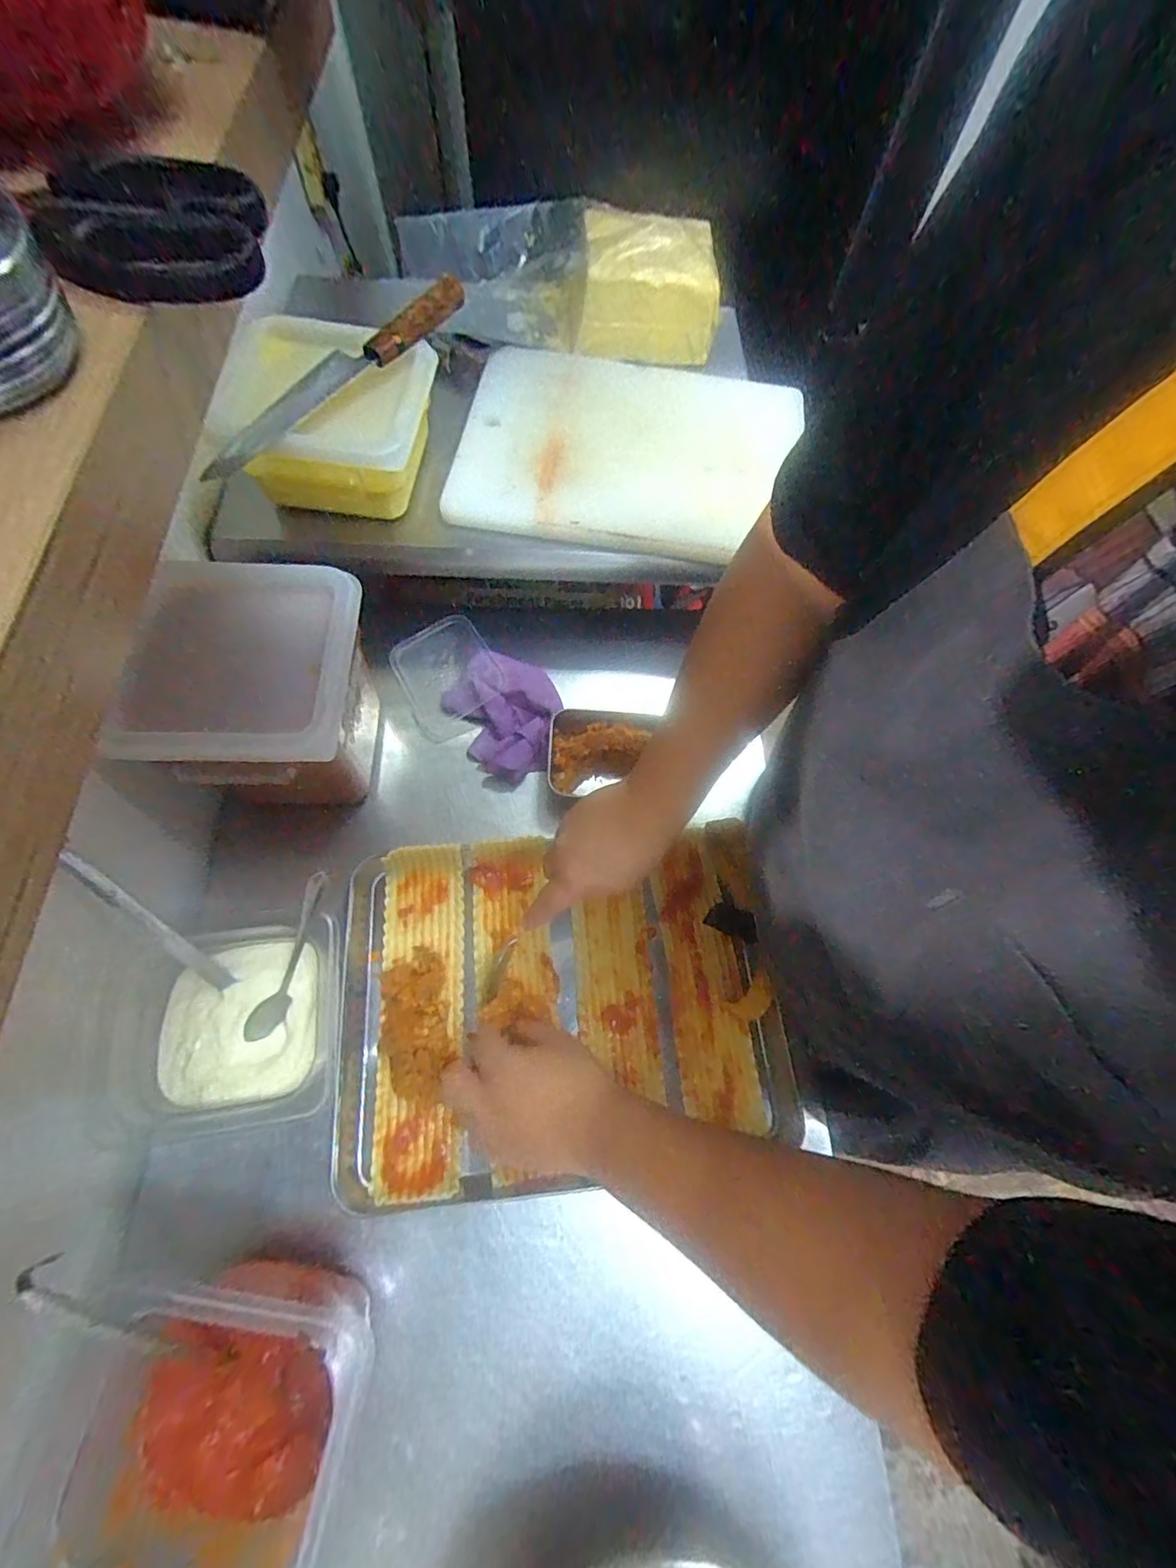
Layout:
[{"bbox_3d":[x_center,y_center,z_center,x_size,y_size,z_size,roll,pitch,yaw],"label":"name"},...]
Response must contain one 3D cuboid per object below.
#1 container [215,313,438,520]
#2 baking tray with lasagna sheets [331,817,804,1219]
[{"bbox_3d":[-0.246,-0.363,0.584,0.162,0.105,0.174,3,68,-1],"label":"container"},{"bbox_3d":[-0.025,0.200,0.536,0.409,0.057,0.301,-4,68,-4],"label":"baking tray with lasagna sheets"}]

